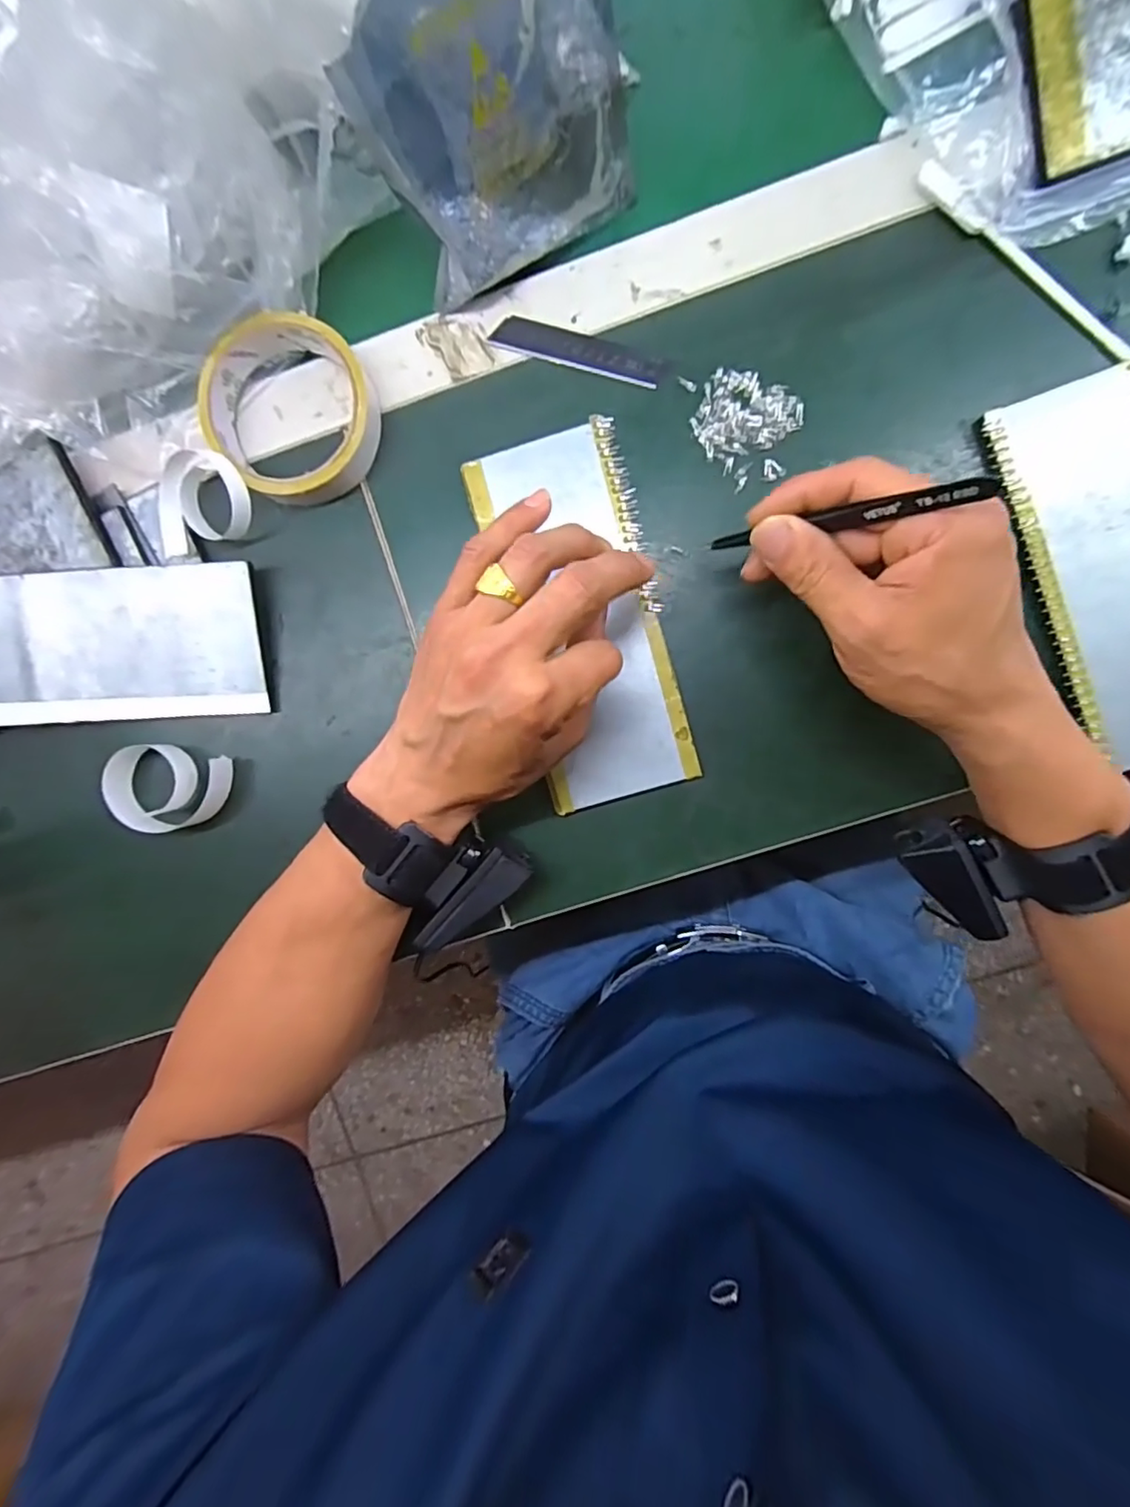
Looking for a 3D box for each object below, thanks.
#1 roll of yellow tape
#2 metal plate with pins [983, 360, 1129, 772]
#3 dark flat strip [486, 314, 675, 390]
[{"bbox_3d":[-0.147,-0.185,0.315,0.087,0.031,0.087,0,94,5],"label":"roll of yellow tape"},{"bbox_3d":[0.289,-0.095,0.299,0.085,0.009,0.195,-19,92,6],"label":"metal plate with pins"},{"bbox_3d":[0.008,-0.219,0.315,0.095,0.004,0.017,17,95,4],"label":"dark flat strip"}]

